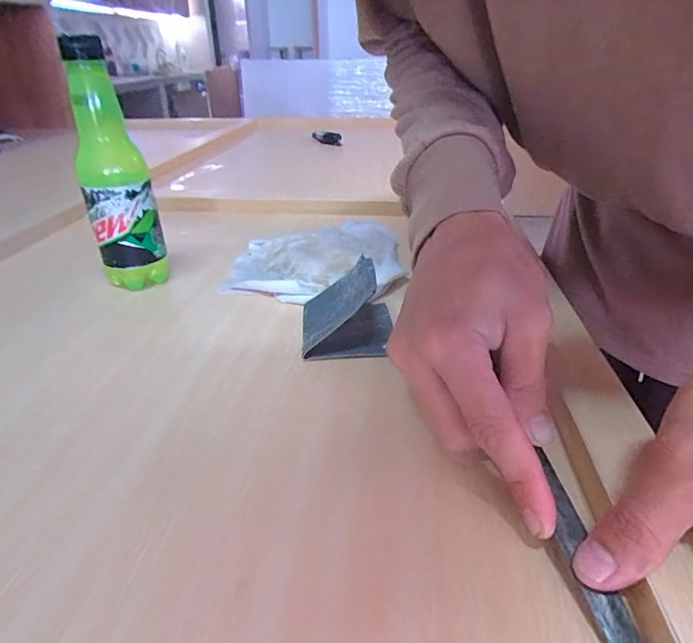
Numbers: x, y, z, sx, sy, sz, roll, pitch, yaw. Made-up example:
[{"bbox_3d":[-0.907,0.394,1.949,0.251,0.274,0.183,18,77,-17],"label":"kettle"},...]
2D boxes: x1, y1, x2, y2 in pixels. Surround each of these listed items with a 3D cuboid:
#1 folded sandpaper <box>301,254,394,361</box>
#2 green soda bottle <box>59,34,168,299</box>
[{"bbox_3d":[-0.002,-0.010,0.347,0.066,0.051,0.083,-2,30,-2],"label":"folded sandpaper"},{"bbox_3d":[-0.195,-0.122,0.389,0.051,0.194,0.050,-13,32,-20],"label":"green soda bottle"}]

